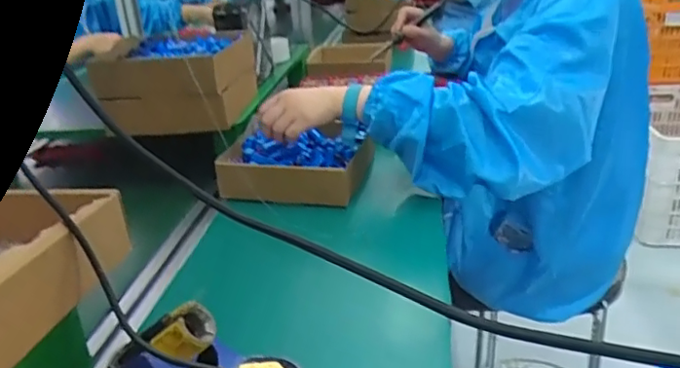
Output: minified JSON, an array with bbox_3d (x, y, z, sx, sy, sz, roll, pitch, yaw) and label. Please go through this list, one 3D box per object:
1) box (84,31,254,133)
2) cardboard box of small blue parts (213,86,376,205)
[{"bbox_3d":[-0.250,-0.163,0.914,0.186,0.113,0.200,0,24,8],"label":"box"},{"bbox_3d":[-0.058,-0.039,0.864,0.201,0.054,0.182,2,24,12],"label":"cardboard box of small blue parts"}]

